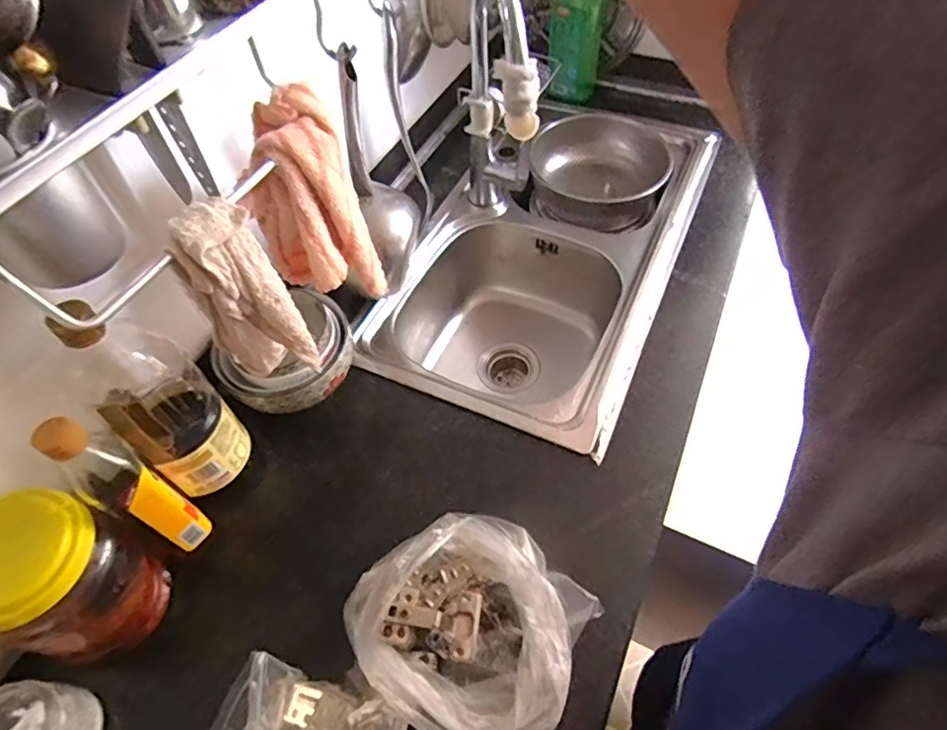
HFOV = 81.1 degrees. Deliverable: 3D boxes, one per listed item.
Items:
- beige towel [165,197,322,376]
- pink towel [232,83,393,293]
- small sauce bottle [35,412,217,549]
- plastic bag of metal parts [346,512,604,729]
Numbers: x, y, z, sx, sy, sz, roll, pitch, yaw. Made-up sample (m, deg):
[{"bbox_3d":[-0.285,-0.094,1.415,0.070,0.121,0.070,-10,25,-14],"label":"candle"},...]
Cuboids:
[{"bbox_3d":[-0.212,-0.056,0.522,0.075,0.211,0.051,-32,59,-18],"label":"beige towel"},{"bbox_3d":[-0.164,-0.159,0.570,0.094,0.200,0.104,33,63,23],"label":"pink towel"},{"bbox_3d":[-0.323,0.122,0.528,0.047,0.212,0.050,19,58,16],"label":"small sauce bottle"},{"bbox_3d":[0.001,0.250,0.539,0.205,0.098,0.214,-35,60,-19],"label":"plastic bag of metal parts"}]

